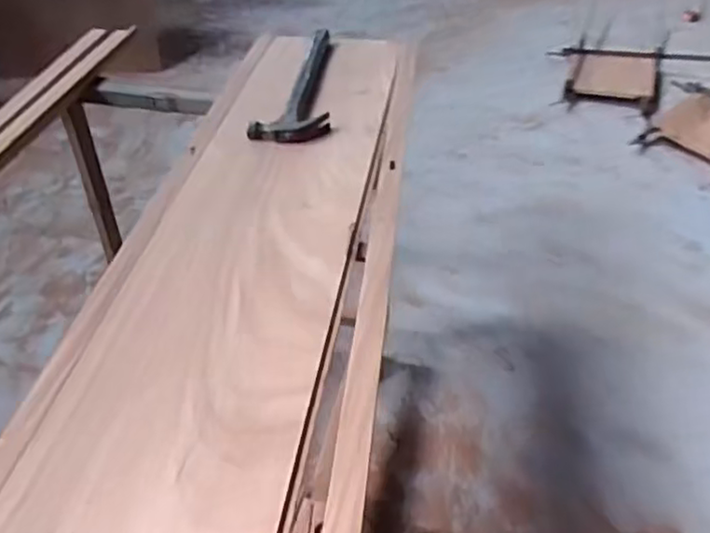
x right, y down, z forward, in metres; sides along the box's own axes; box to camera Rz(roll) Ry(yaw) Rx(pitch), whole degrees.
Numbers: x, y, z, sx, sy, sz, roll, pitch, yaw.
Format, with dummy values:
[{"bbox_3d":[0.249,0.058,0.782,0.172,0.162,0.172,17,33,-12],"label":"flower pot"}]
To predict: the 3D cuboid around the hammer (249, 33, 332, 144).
[{"bbox_3d":[-0.104,-0.354,1.262,0.127,0.028,0.412,1,41,2],"label":"hammer"}]

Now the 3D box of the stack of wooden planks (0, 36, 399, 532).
[{"bbox_3d":[-0.156,-0.017,0.916,0.302,0.034,1.268,5,44,8],"label":"stack of wooden planks"}]

